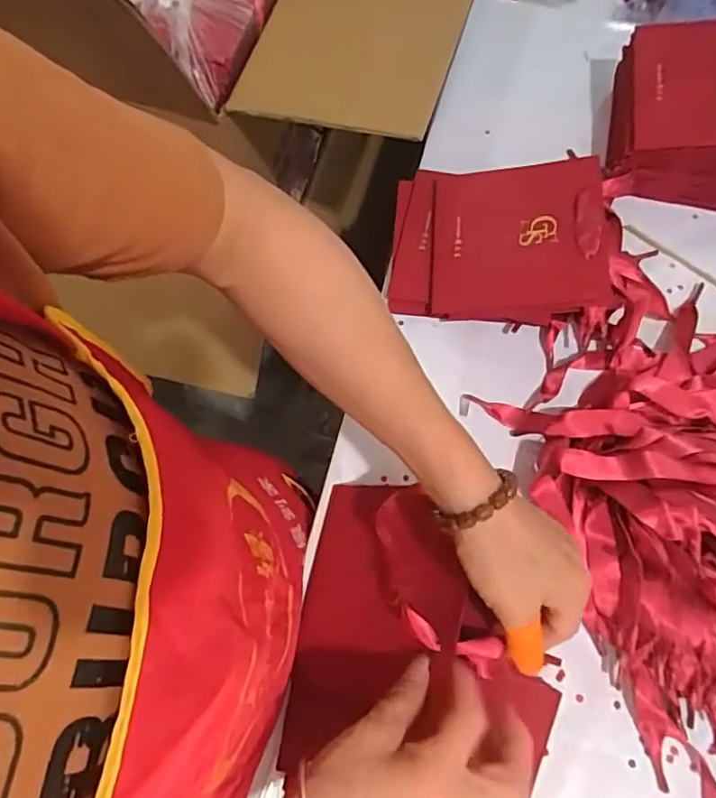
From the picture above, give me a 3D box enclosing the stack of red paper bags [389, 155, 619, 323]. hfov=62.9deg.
[{"bbox_3d":[0.120,-0.140,0.505,0.174,0.075,0.139,6,70,2],"label":"stack of red paper bags"}]

